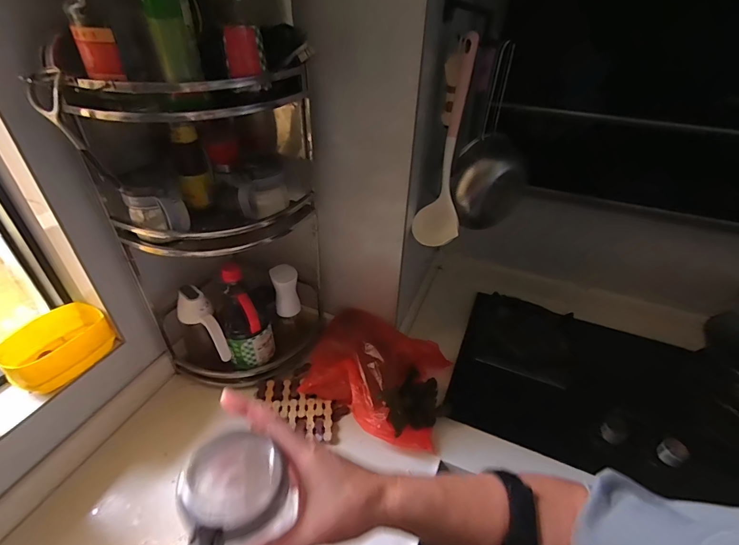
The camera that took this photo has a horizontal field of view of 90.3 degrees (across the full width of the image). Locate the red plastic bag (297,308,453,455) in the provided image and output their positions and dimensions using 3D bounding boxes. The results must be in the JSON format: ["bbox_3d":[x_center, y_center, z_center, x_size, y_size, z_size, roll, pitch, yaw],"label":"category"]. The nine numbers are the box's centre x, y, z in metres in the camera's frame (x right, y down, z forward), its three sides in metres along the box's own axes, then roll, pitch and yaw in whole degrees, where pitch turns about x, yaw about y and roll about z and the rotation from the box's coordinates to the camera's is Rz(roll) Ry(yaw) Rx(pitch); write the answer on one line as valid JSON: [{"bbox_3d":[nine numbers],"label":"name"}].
[{"bbox_3d":[0.012,0.199,0.750,0.301,0.118,0.220,20,40,22],"label":"red plastic bag"}]

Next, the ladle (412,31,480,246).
[{"bbox_3d":[0.147,-0.202,0.679,0.080,0.393,0.098,8,37,7],"label":"ladle"}]

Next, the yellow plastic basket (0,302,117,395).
[{"bbox_3d":[-0.531,0.126,0.629,0.097,0.069,0.149,20,40,21],"label":"yellow plastic basket"}]

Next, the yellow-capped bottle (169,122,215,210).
[{"bbox_3d":[-0.306,-0.183,0.634,0.049,0.140,0.053,-14,40,-21],"label":"yellow-capped bottle"}]

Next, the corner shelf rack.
[{"bbox_3d":[-0.261,-0.058,0.680,0.344,0.582,0.186,-10,39,-17],"label":"corner shelf rack"}]

